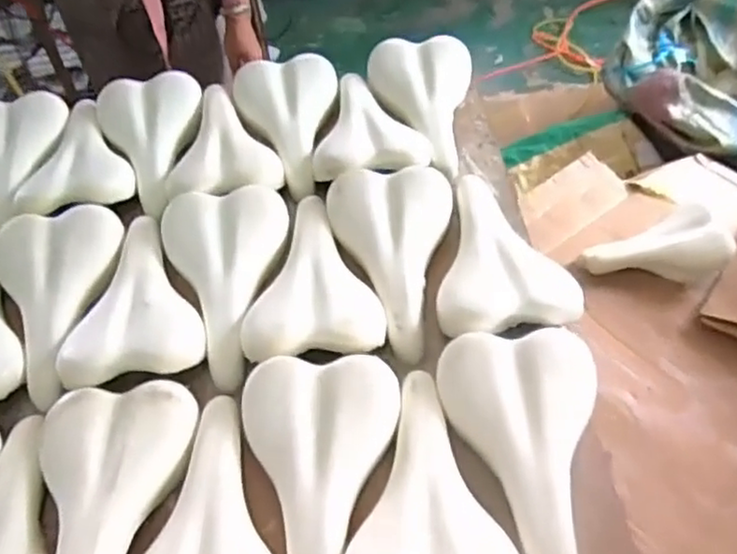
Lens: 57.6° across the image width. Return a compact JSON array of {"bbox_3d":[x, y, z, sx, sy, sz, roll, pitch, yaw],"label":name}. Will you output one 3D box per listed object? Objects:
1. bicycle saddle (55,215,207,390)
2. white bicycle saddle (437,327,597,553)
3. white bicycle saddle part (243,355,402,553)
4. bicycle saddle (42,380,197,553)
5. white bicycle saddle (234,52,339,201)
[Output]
[{"bbox_3d":[-0.268,0.014,0.770,0.142,0.033,0.244,-11,50,-3],"label":"bicycle saddle"},{"bbox_3d":[0.145,0.164,0.599,0.147,0.041,0.254,-4,50,4],"label":"white bicycle saddle"},{"bbox_3d":[-0.044,0.197,0.624,0.158,0.058,0.263,-5,50,2],"label":"white bicycle saddle part"},{"bbox_3d":[-0.252,0.211,0.601,0.152,0.041,0.260,-2,50,5],"label":"bicycle saddle"},{"bbox_3d":[-0.110,-0.216,0.939,0.149,0.049,0.248,-9,49,-1],"label":"white bicycle saddle"}]

